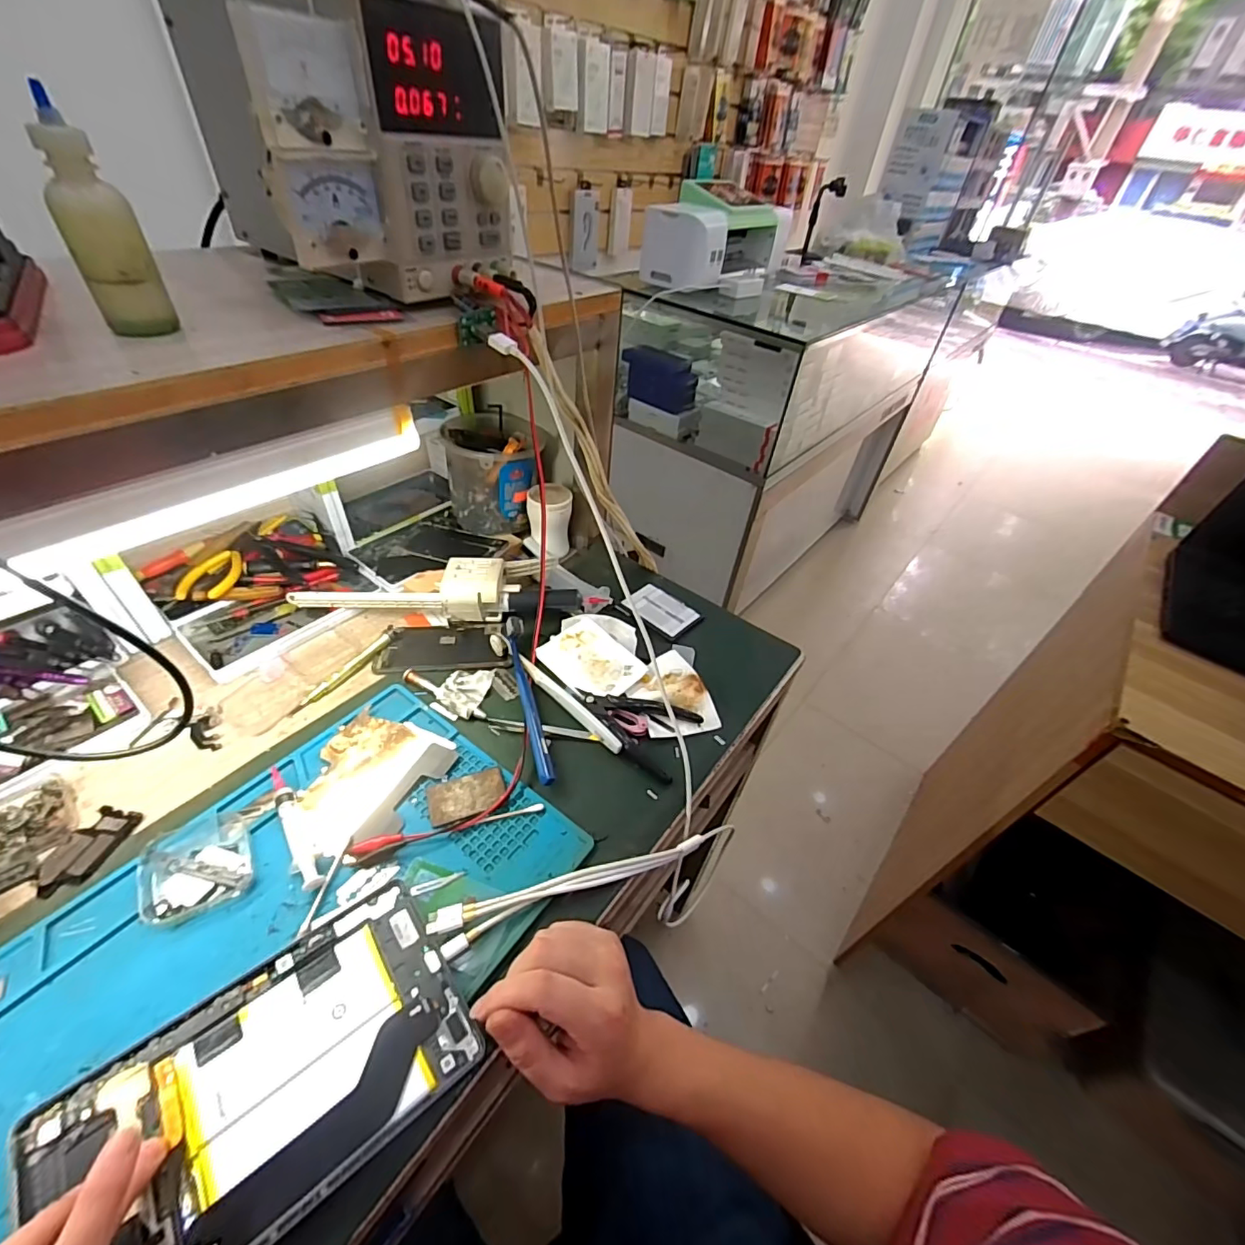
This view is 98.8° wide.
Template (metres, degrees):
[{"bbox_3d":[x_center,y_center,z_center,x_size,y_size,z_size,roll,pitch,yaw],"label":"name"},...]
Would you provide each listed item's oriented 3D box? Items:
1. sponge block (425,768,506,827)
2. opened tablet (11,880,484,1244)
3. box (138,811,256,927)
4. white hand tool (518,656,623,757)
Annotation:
[{"bbox_3d":[-0.127,0.142,0.438,0.060,0.004,0.038,-12,46,-19],"label":"sponge block"},{"bbox_3d":[-0.198,0.257,0.299,0.199,0.007,0.127,-27,53,-31],"label":"opened tablet"},{"bbox_3d":[-0.302,0.172,0.381,0.062,0.018,0.071,-17,48,-23],"label":"box"},{"bbox_3d":[-0.052,0.076,0.509,0.142,0.014,0.013,36,50,27],"label":"white hand tool"}]

